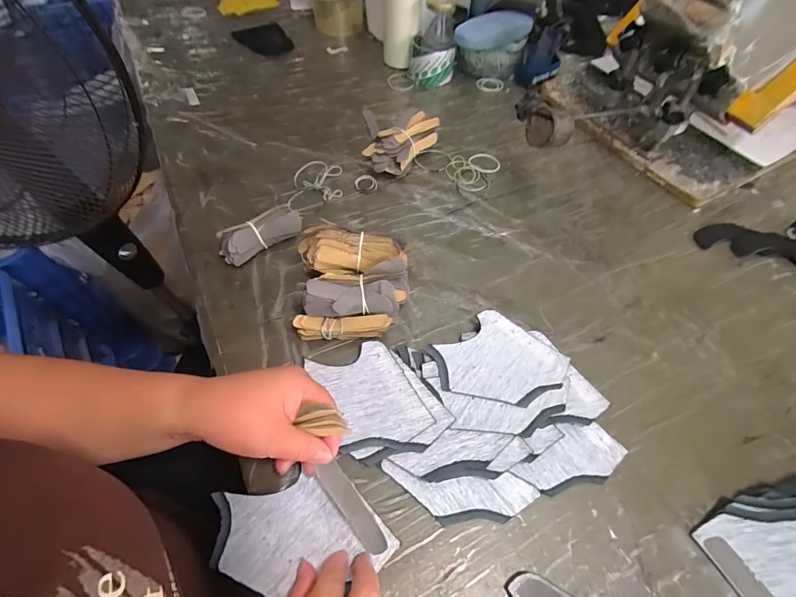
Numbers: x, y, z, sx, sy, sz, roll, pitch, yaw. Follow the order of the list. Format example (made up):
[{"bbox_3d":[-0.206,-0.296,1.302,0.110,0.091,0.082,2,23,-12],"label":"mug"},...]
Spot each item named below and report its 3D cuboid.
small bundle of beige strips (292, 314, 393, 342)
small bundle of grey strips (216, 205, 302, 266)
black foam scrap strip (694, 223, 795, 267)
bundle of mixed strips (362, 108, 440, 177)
[{"bbox_3d":[-0.058,0.031,0.408,0.099,0.021,0.021,-2,55,-3],"label":"small bundle of beige strips"},{"bbox_3d":[-0.167,-0.079,0.469,0.099,0.037,0.033,-30,61,-21],"label":"small bundle of grey strips"},{"bbox_3d":[0.512,-0.059,0.493,0.227,0.007,0.059,19,61,14],"label":"black foam scrap strip"},{"bbox_3d":[0.006,-0.227,0.571,0.062,0.052,0.128,36,61,21],"label":"bundle of mixed strips"}]

